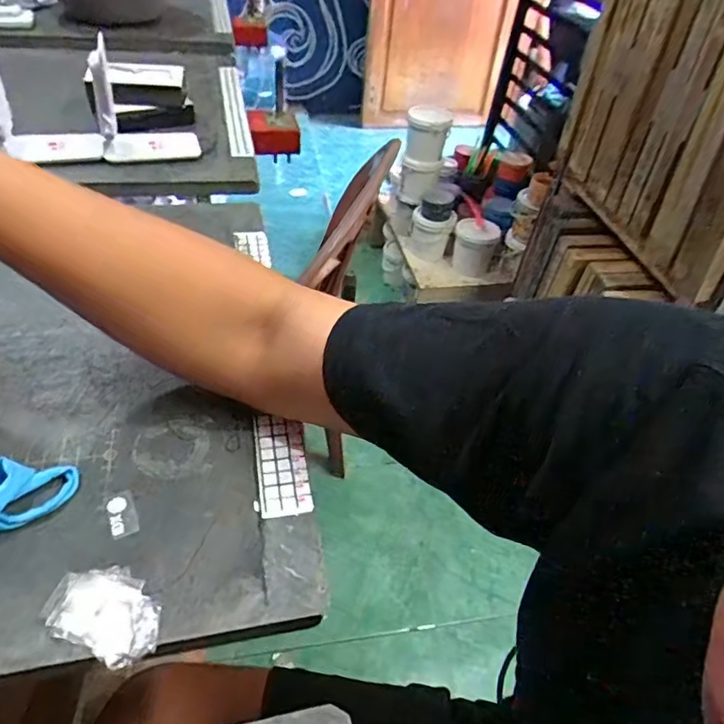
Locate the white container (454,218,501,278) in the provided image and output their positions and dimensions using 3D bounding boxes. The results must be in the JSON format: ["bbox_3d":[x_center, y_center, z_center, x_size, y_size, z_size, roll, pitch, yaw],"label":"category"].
[{"bbox_3d":[0.331,-0.342,1.624,0.127,0.136,0.120,16,46,8],"label":"white container"}]

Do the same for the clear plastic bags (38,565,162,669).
[{"bbox_3d":[-0.133,0.131,0.291,0.062,0.004,0.041,20,46,12],"label":"clear plastic bags"}]

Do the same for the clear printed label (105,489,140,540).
[{"bbox_3d":[-0.144,0.091,0.331,0.015,0.004,0.029,-17,50,-22],"label":"clear printed label"}]

